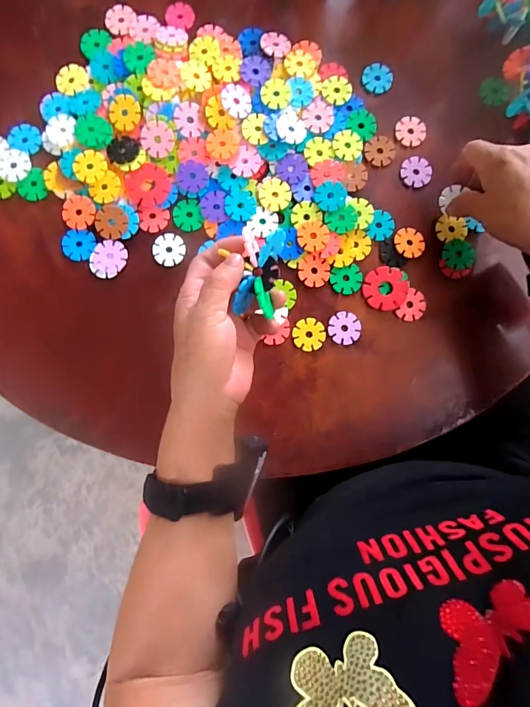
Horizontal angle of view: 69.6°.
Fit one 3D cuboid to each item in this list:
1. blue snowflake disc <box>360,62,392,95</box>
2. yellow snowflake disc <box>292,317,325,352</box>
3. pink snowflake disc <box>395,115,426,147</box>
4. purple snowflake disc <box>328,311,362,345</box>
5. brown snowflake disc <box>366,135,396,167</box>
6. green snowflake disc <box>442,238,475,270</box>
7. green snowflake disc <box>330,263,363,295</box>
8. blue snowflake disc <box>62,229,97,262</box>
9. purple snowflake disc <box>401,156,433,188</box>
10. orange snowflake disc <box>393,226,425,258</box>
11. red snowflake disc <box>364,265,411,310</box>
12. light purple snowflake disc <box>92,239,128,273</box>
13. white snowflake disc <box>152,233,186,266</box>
[{"bbox_3d":[0.119,-0.292,0.404,0.033,0.004,0.032,0,86,-3],"label":"blue snowflake disc"},{"bbox_3d":[0.044,-0.019,0.372,0.031,0.004,0.031,0,86,-3],"label":"yellow snowflake disc"},{"bbox_3d":[0.154,-0.234,0.400,0.031,0.004,0.033,0,86,-3],"label":"pink snowflake disc"},{"bbox_3d":[0.080,-0.024,0.375,0.029,0.004,0.032,34,85,0],"label":"purple snowflake disc"},{"bbox_3d":[0.119,-0.211,0.395,0.030,0.004,0.033,0,86,-3],"label":"brown snowflake disc"},{"bbox_3d":[0.197,-0.102,0.387,0.030,0.007,0.032,0,86,-3],"label":"green snowflake disc"},{"bbox_3d":[0.081,-0.073,0.379,0.032,0.004,0.029,-14,87,-4],"label":"green snowflake disc"},{"bbox_3d":[-0.184,-0.106,0.376,0.031,0.004,0.031,0,86,-3],"label":"blue snowflake disc"},{"bbox_3d":[0.158,-0.190,0.396,0.028,0.004,0.031,25,85,-1],"label":"purple snowflake disc"},{"bbox_3d":[0.148,-0.114,0.388,0.031,0.004,0.034,0,86,-3],"label":"orange snowflake disc"},{"bbox_3d":[0.121,-0.065,0.382,0.044,0.005,0.043,0,86,-3],"label":"red snowflake disc"},{"bbox_3d":[-0.151,-0.095,0.374,0.032,0.004,0.031,0,86,-3],"label":"light purple snowflake disc"},{"bbox_3d":[-0.096,-0.103,0.379,0.031,0.004,0.032,0,86,-3],"label":"white snowflake disc"}]

